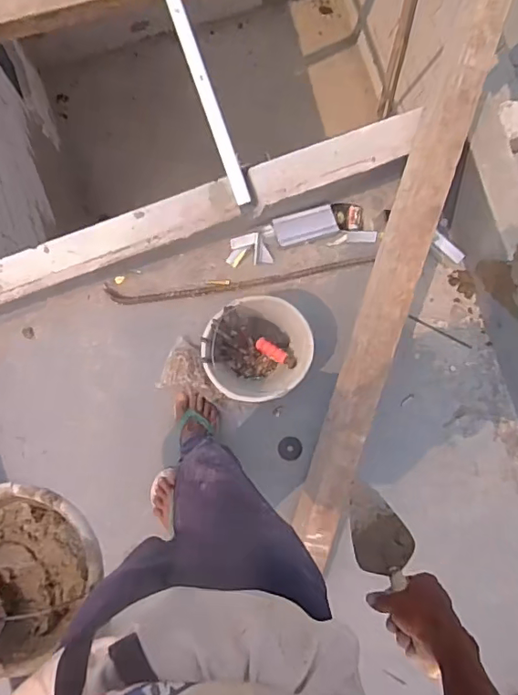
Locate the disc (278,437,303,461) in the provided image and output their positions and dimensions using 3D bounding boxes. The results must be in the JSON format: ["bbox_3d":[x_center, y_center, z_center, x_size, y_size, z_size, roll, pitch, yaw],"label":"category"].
[{"bbox_3d":[0.080,0.261,1.368,0.062,0.006,0.061,0,88,-8],"label":"disc"}]

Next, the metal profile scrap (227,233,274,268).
[{"bbox_3d":[-0.024,-0.248,1.351,0.114,0.024,0.075,-10,89,-8],"label":"metal profile scrap"}]

